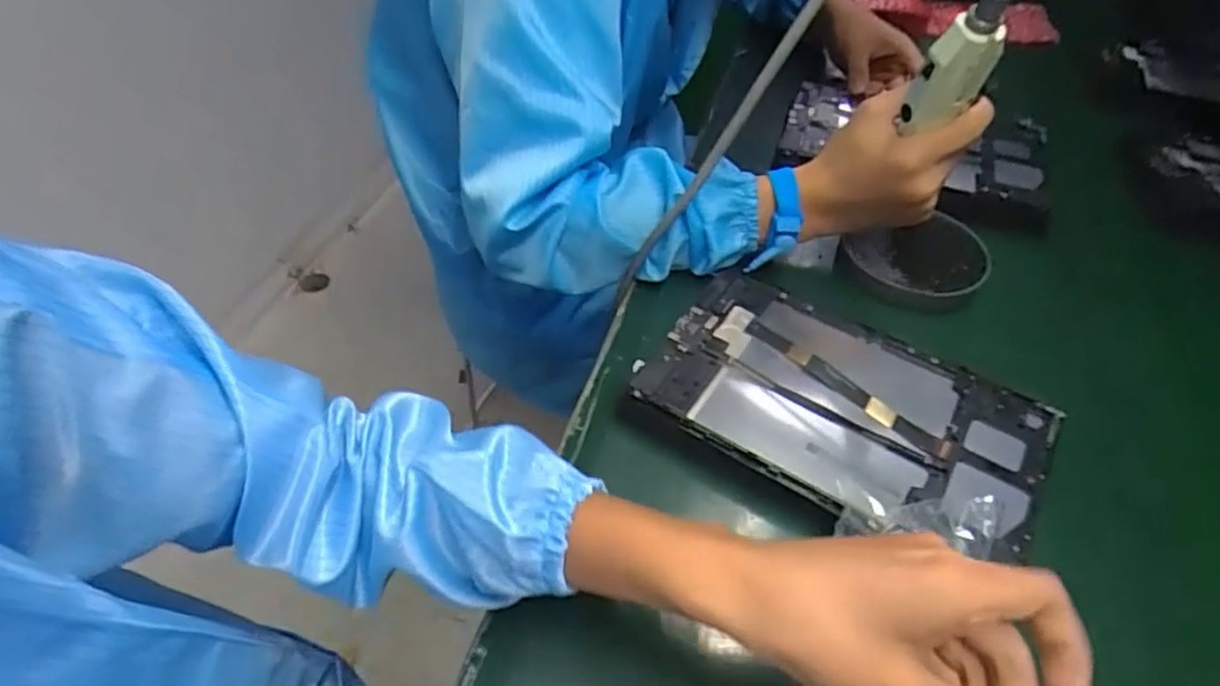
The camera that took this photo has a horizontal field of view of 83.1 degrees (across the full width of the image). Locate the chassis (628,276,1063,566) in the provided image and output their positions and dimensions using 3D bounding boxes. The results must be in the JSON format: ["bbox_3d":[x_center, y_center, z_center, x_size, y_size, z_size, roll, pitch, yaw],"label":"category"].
[{"bbox_3d":[0.149,0.039,0.438,0.234,0.008,0.147,28,50,20],"label":"chassis"}]

